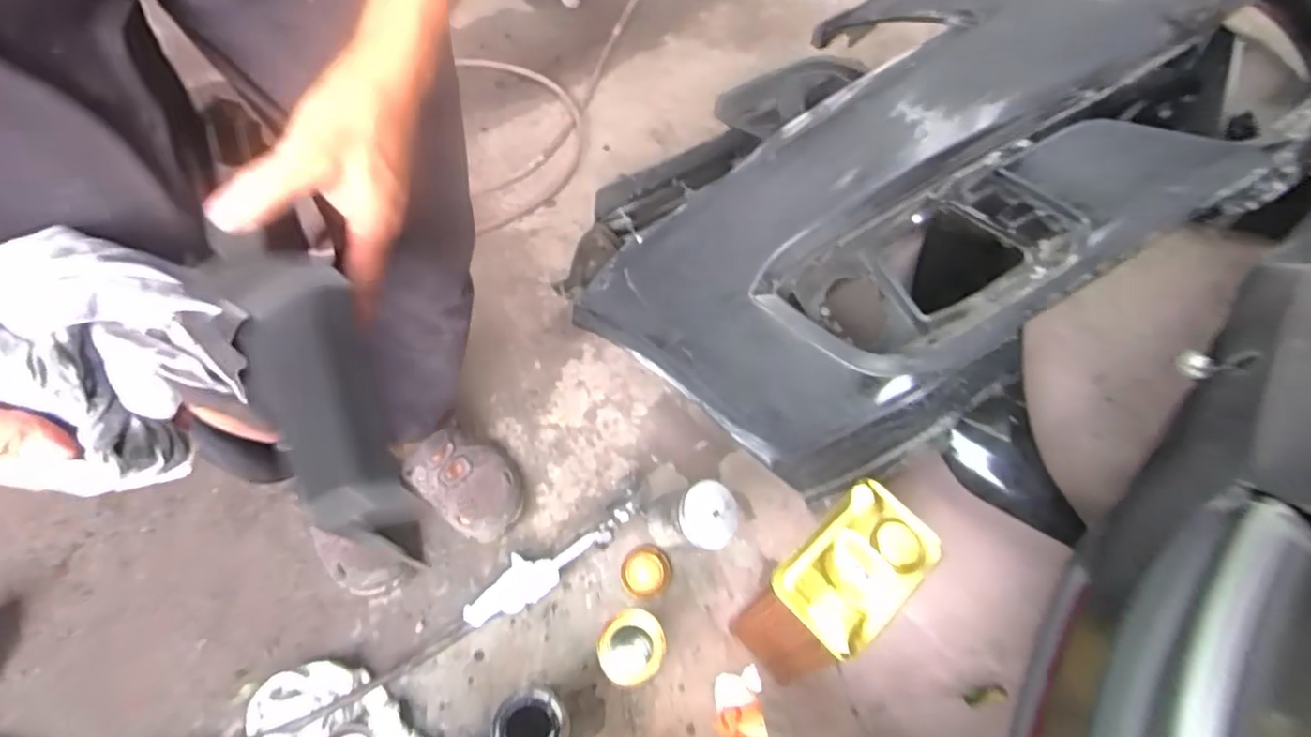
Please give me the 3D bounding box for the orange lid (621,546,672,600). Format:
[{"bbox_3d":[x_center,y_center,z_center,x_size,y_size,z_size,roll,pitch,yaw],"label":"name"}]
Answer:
[{"bbox_3d":[-0.014,0.272,0.883,0.064,0.011,0.067,1,58,-2],"label":"orange lid"}]

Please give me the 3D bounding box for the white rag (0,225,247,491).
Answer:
[{"bbox_3d":[-0.281,-0.009,0.349,0.116,0.085,0.101,35,63,17],"label":"white rag"}]

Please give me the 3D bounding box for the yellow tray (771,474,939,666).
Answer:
[{"bbox_3d":[0.205,0.200,0.671,0.168,0.023,0.106,-39,70,-23],"label":"yellow tray"}]

